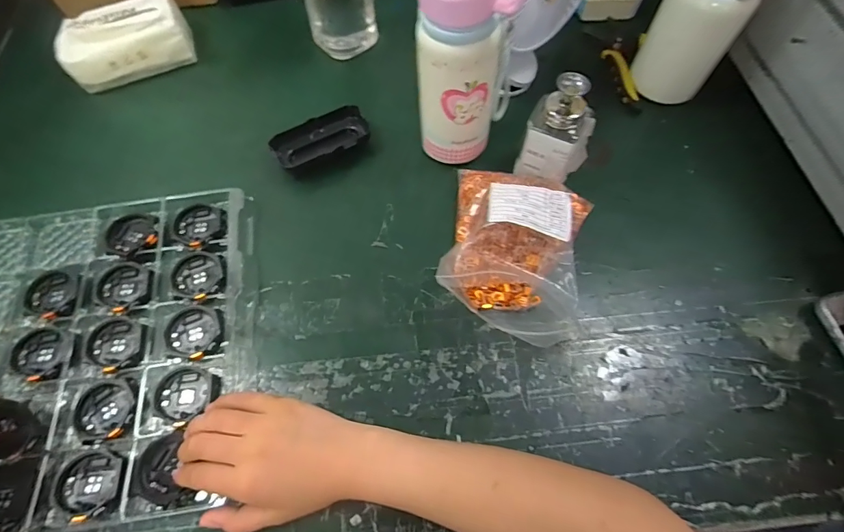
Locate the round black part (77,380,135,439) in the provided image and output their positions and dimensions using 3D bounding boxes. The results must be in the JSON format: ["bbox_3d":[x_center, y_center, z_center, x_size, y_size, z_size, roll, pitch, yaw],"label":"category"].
[{"bbox_3d":[-0.269,0.122,0.368,0.049,0.004,0.045,0,64,0],"label":"round black part"}]

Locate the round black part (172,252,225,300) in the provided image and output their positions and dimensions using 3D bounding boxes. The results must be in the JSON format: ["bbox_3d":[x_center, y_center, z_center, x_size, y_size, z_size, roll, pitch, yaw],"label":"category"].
[{"bbox_3d":[-0.217,0.009,0.424,0.050,0.011,0.043,22,66,11],"label":"round black part"}]

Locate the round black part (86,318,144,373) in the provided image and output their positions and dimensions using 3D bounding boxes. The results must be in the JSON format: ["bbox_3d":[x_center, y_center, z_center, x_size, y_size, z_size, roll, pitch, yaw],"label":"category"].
[{"bbox_3d":[-0.279,0.072,0.396,0.044,0.009,0.050,-32,68,-14],"label":"round black part"}]

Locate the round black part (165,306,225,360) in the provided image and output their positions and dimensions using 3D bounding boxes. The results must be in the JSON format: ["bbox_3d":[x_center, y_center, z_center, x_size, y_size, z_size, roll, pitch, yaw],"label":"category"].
[{"bbox_3d":[-0.207,0.059,0.396,0.053,0.012,0.047,16,65,8],"label":"round black part"}]

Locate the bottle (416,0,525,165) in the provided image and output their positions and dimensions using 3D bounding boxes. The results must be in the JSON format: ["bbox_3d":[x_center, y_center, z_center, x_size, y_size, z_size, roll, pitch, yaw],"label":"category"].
[{"bbox_3d":[0.040,-0.184,0.402,0.087,0.210,0.057,2,64,1],"label":"bottle"}]

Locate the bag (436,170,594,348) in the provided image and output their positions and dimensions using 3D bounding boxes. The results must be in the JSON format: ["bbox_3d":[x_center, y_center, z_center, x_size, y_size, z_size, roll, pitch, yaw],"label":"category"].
[{"bbox_3d":[0.090,-0.020,0.416,0.138,0.049,0.177,14,65,7],"label":"bag"}]

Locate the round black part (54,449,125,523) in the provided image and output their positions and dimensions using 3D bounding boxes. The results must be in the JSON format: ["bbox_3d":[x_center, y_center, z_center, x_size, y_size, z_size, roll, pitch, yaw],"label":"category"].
[{"bbox_3d":[-0.263,0.172,0.341,0.050,0.008,0.048,0,64,0],"label":"round black part"}]

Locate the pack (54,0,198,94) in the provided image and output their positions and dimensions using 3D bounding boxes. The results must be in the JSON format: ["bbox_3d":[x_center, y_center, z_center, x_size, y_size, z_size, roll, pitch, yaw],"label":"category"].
[{"bbox_3d":[-0.374,-0.285,0.554,0.147,0.060,0.082,-25,67,-11],"label":"pack"}]

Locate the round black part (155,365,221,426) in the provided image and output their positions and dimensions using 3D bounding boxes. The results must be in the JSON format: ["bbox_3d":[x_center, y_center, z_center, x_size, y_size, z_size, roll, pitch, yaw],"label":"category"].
[{"bbox_3d":[-0.204,0.110,0.372,0.052,0.010,0.045,20,66,10],"label":"round black part"}]

